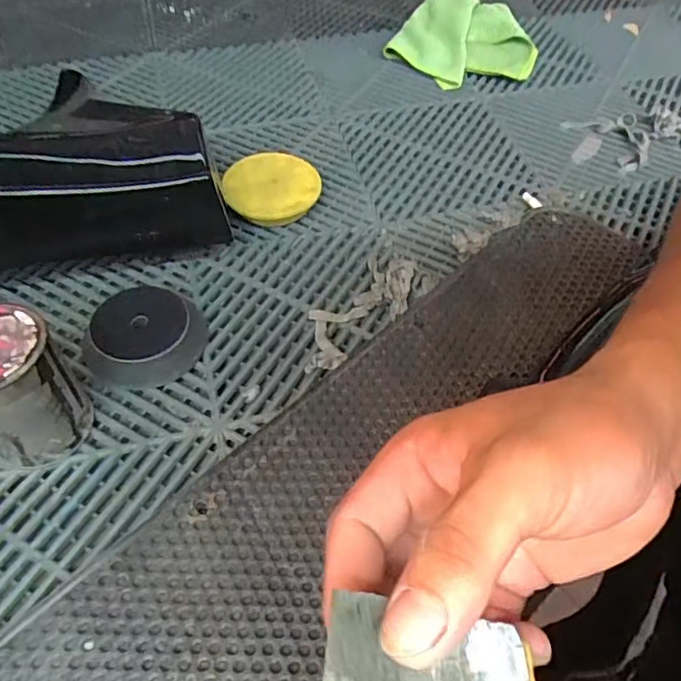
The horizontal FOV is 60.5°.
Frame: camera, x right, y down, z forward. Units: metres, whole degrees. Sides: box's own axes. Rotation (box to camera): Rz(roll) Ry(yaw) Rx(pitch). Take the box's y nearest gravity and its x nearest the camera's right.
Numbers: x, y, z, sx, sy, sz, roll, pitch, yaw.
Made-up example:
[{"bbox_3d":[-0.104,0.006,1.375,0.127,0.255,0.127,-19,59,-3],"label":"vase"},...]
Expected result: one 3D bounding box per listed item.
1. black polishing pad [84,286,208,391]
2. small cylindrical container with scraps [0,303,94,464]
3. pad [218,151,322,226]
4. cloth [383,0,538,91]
[{"bbox_3d":[-0.165,-0.006,0.494,0.099,0.031,0.088,-17,57,-16],"label":"black polishing pad"},{"bbox_3d":[-0.228,0.035,0.412,0.073,0.107,0.069,2,54,-2],"label":"small cylindrical container with scraps"},{"bbox_3d":[-0.072,-0.158,0.613,0.097,0.035,0.094,-5,54,-7],"label":"pad"},{"bbox_3d":[0.172,-0.426,0.822,0.208,0.017,0.200,39,66,22],"label":"cloth"}]

